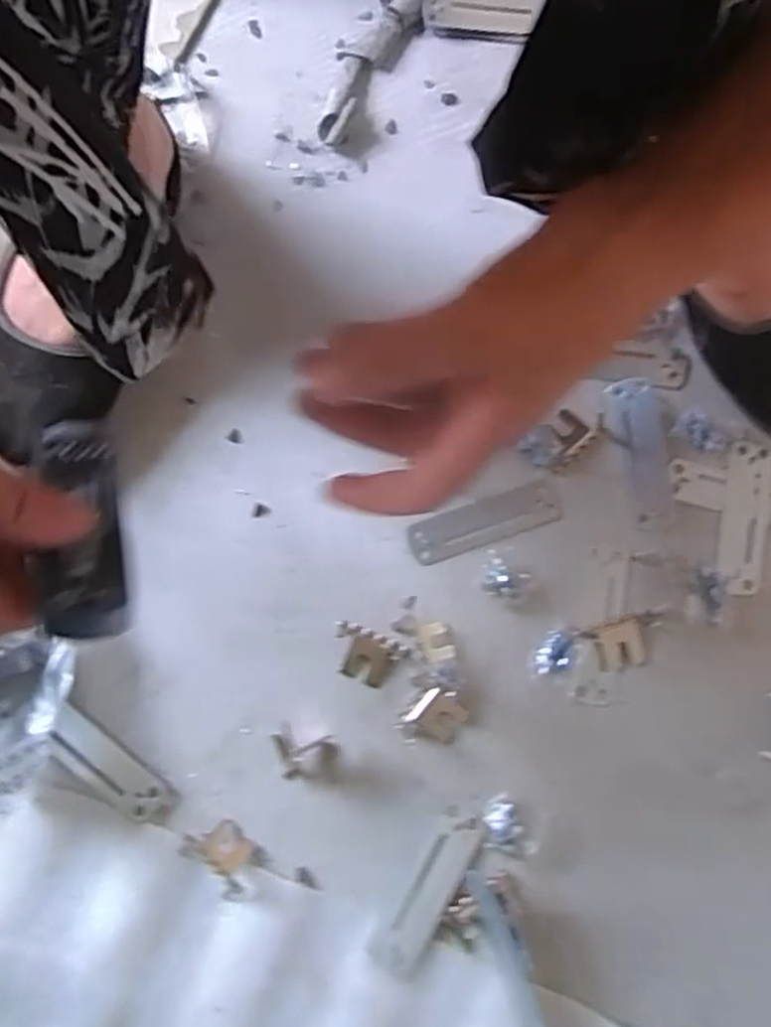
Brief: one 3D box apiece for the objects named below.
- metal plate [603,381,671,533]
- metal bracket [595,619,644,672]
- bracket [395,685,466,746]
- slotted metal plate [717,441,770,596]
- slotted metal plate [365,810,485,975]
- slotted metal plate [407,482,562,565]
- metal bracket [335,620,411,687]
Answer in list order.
[{"bbox_3d":[0.162,-0.039,0.465,0.029,0.005,0.098,-7,78,0],"label":"metal plate"},{"bbox_3d":[0.139,0.079,0.440,0.028,0.004,0.025,-15,78,-2],"label":"metal bracket"},{"bbox_3d":[0.028,0.120,0.433,0.031,0.013,0.037,35,81,8],"label":"bracket"},{"bbox_3d":[0.223,0.003,0.459,0.028,0.005,0.094,11,79,3],"label":"slotted metal plate"},{"bbox_3d":[0.025,0.212,0.415,0.024,0.004,0.093,30,80,7],"label":"slotted metal plate"},{"bbox_3d":[0.061,0.004,0.464,0.095,0.004,0.030,-19,79,-3],"label":"slotted metal plate"},{"bbox_3d":[-0.011,0.085,0.443,0.045,0.005,0.030,21,79,5],"label":"metal bracket"}]

